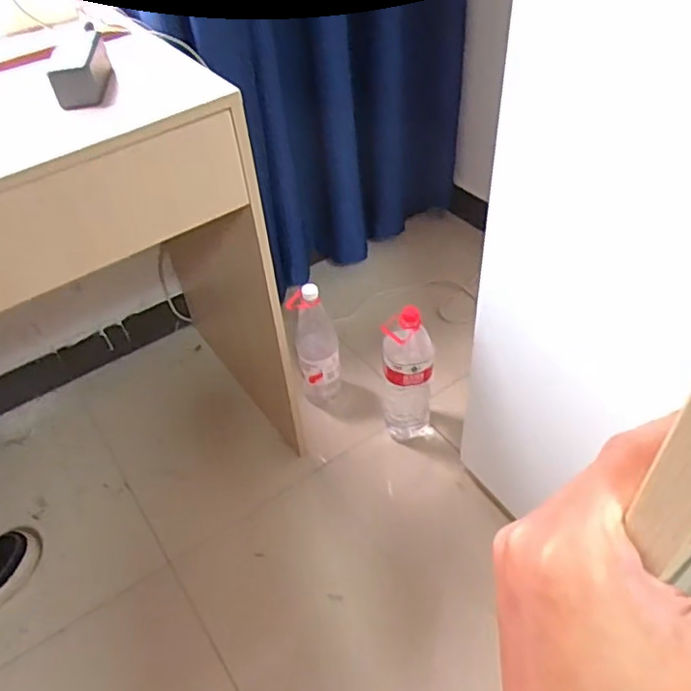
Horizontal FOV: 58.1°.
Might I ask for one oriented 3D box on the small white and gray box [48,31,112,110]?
[{"bbox_3d":[-0.346,-0.367,0.819,0.055,0.056,0.138,-10,44,-3],"label":"small white and gray box"}]

